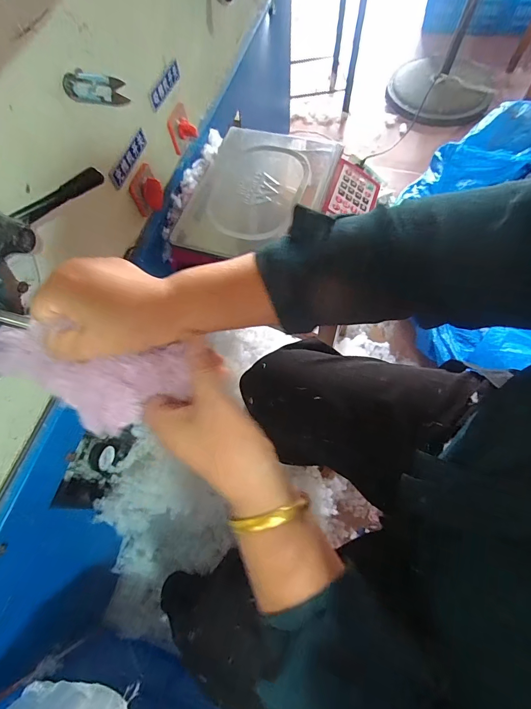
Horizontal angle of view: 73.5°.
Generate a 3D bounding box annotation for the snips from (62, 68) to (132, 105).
[{"bbox_3d":[-0.204,-0.321,0.431,0.015,0.030,0.110,14,35,9],"label":"snips"}]

